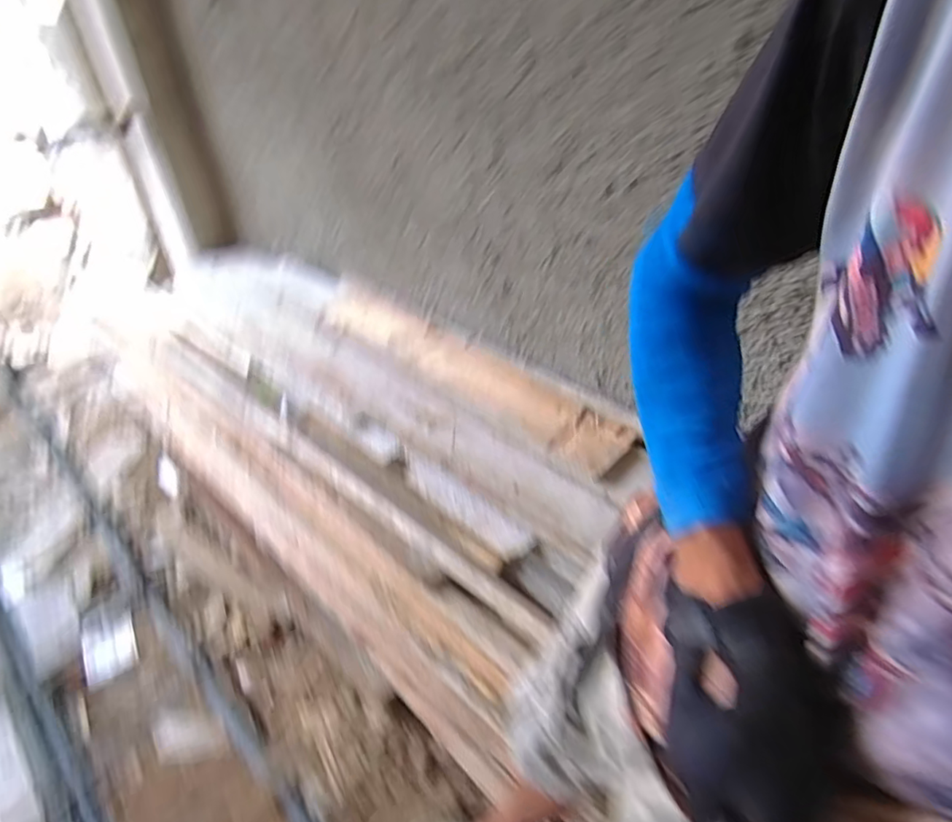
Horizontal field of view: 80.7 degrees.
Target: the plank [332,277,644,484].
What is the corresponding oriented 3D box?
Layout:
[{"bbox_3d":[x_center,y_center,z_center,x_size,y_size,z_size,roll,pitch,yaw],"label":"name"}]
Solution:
[{"bbox_3d":[-0.071,-0.136,1.476,1.067,0.050,0.196,32,54,32],"label":"plank"}]

